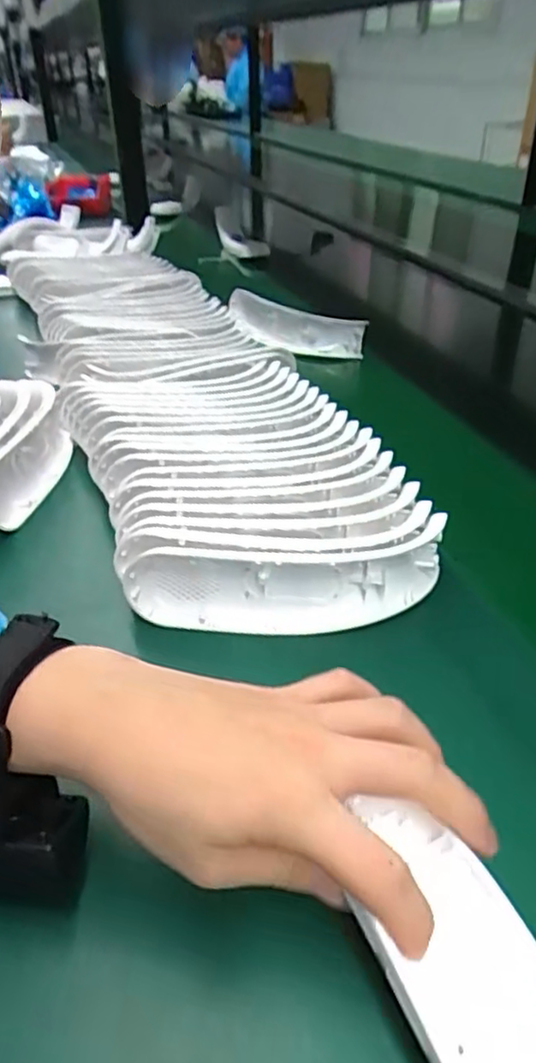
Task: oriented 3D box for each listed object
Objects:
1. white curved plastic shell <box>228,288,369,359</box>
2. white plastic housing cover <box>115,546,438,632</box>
[{"bbox_3d":[0.030,-0.250,0.814,0.181,0.049,0.035,20,41,27],"label":"white curved plastic shell"},{"bbox_3d":[0.012,0.033,0.404,0.189,0.043,0.035,-4,36,-3],"label":"white plastic housing cover"}]

